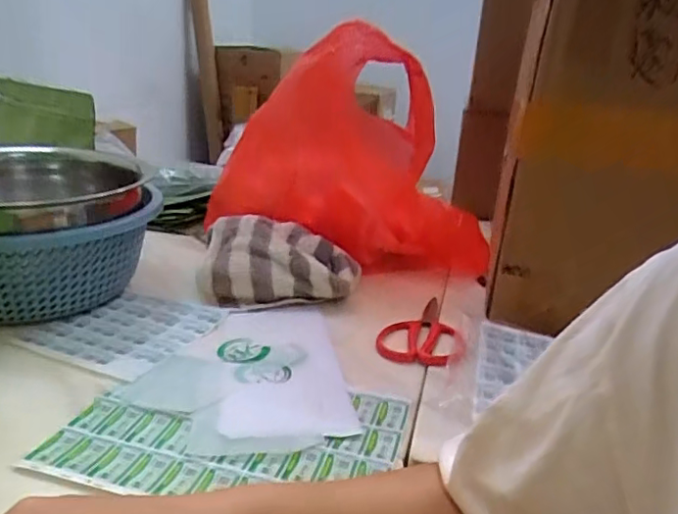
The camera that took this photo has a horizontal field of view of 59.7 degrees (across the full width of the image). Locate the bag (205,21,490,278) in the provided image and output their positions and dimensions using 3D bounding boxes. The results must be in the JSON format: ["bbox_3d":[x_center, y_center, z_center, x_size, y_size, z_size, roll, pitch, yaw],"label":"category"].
[{"bbox_3d":[0.014,-0.136,0.824,0.402,0.318,0.137,8,20,8],"label":"bag"}]

